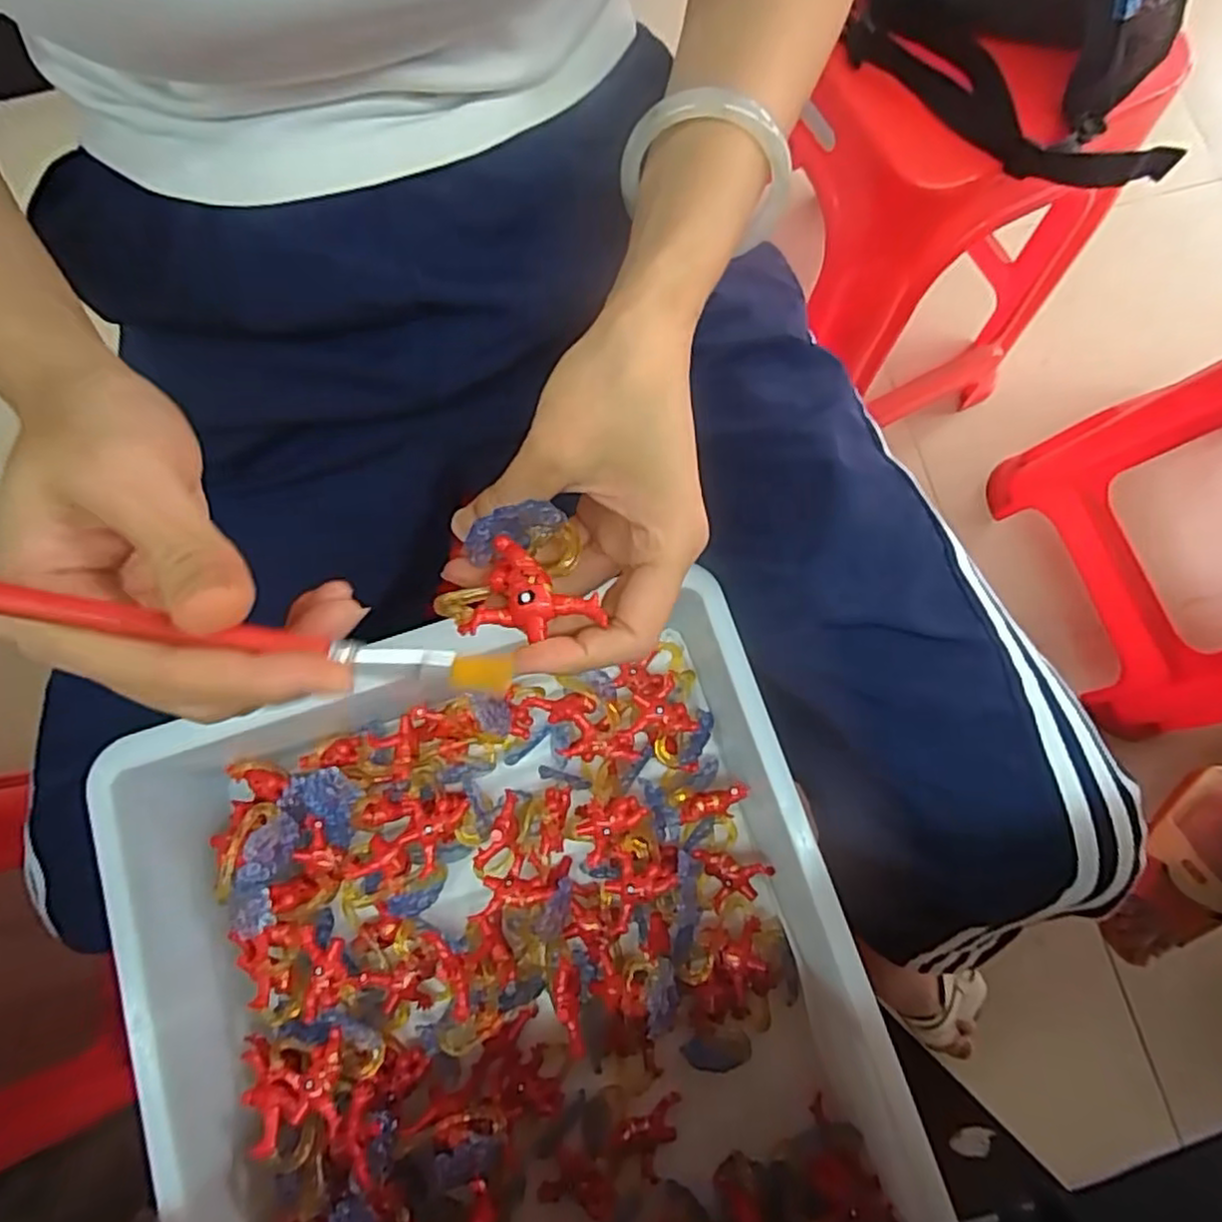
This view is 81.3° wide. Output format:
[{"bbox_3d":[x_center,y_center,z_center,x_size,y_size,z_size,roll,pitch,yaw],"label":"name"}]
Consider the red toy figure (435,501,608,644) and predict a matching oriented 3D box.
[{"bbox_3d":[-0.036,-0.010,0.252,0.050,0.020,0.045,-21,80,-4],"label":"red toy figure"}]

